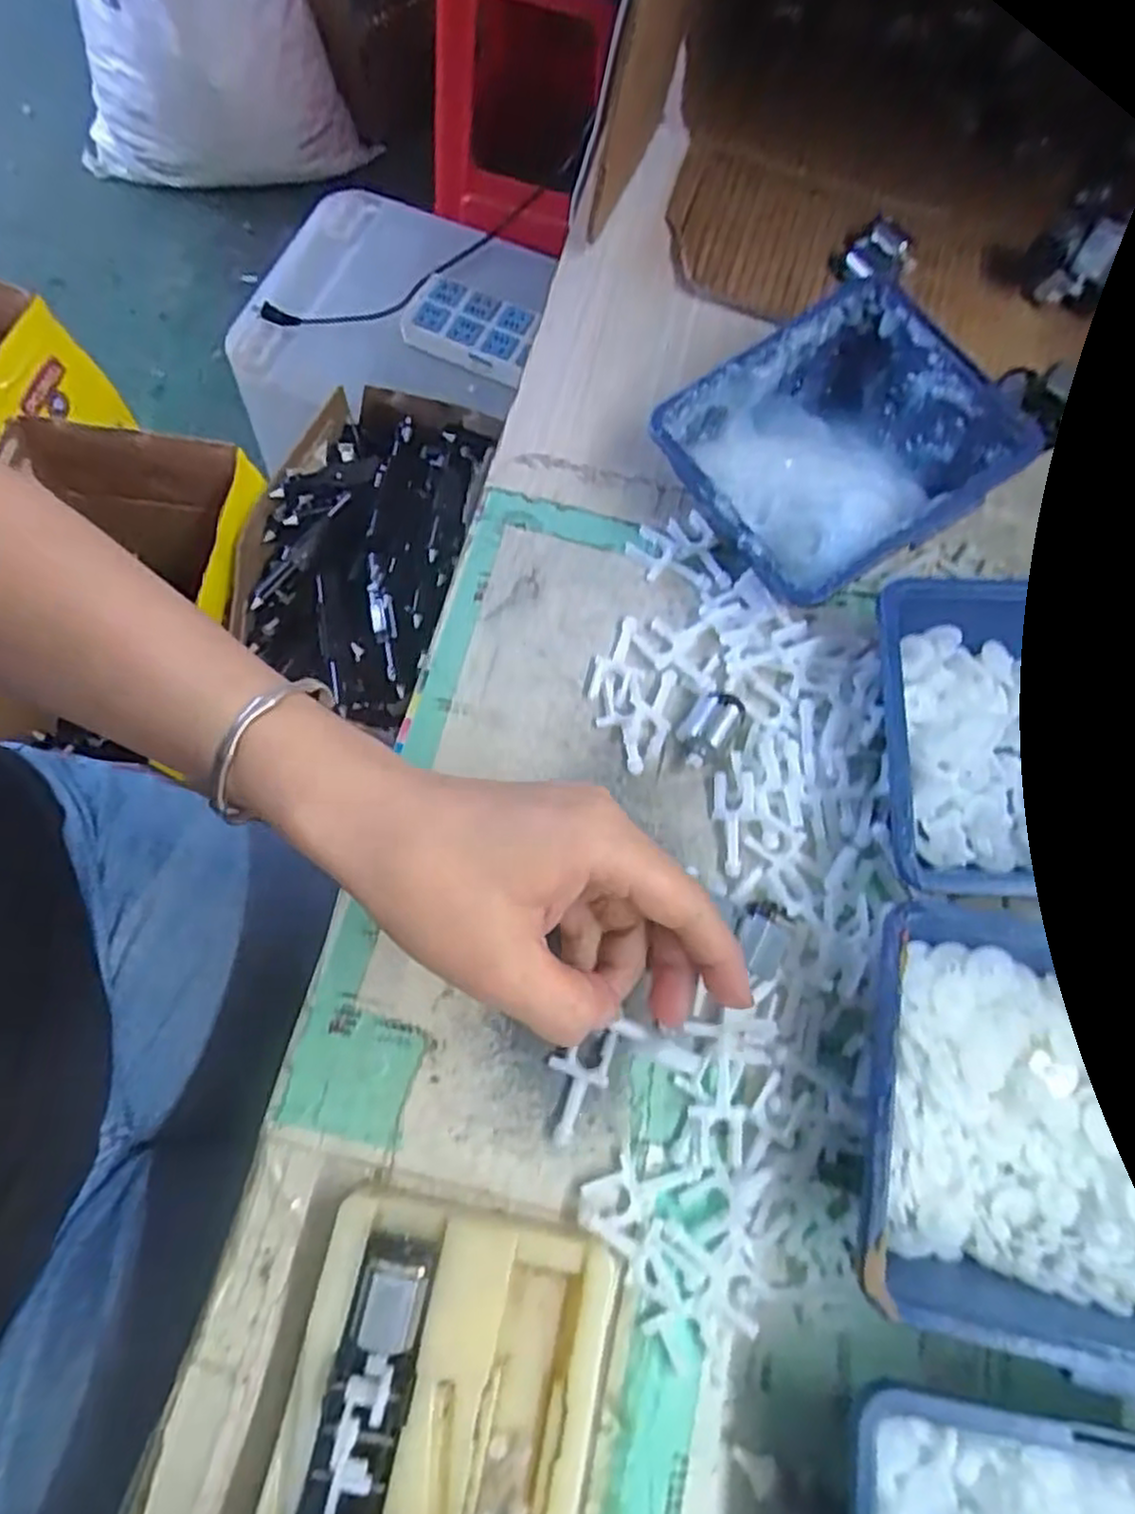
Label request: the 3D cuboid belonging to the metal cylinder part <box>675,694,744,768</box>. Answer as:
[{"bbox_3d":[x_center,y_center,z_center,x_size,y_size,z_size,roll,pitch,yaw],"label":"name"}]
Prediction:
[{"bbox_3d":[0.057,-0.013,0.302,0.019,0.014,0.031,39,73,8],"label":"metal cylinder part"}]

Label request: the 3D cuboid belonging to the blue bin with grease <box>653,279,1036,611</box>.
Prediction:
[{"bbox_3d":[0.112,-0.127,0.324,0.125,0.056,0.108,-31,76,-12],"label":"blue bin with grease"}]

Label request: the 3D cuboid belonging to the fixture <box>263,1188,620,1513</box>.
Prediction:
[{"bbox_3d":[-0.041,0.214,0.215,0.088,0.030,0.142,13,72,0],"label":"fixture"}]

